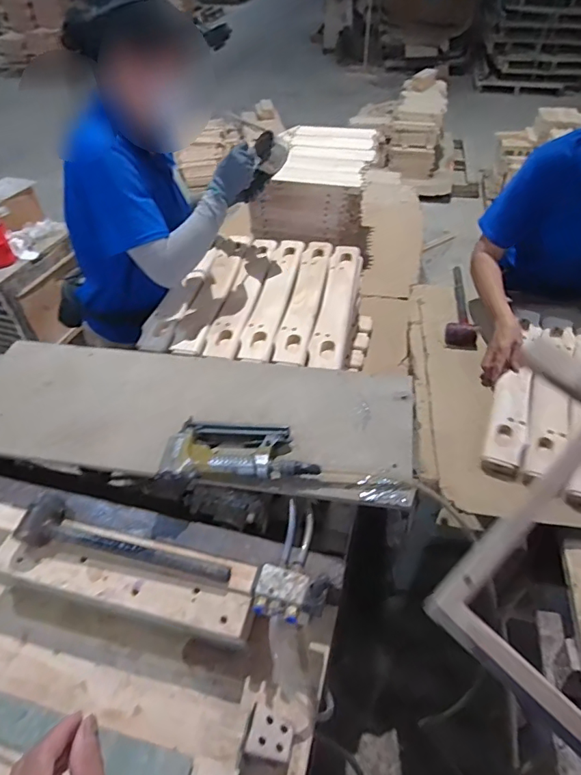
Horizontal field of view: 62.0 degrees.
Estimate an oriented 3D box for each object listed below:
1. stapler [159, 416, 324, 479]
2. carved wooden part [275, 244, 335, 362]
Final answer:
[{"bbox_3d":[-0.081,0.102,0.783,0.241,0.041,0.120,-2,45,-1],"label":"stapler"},{"bbox_3d":[0.039,-0.226,1.161,0.081,0.023,0.490,7,46,8],"label":"carved wooden part"}]

